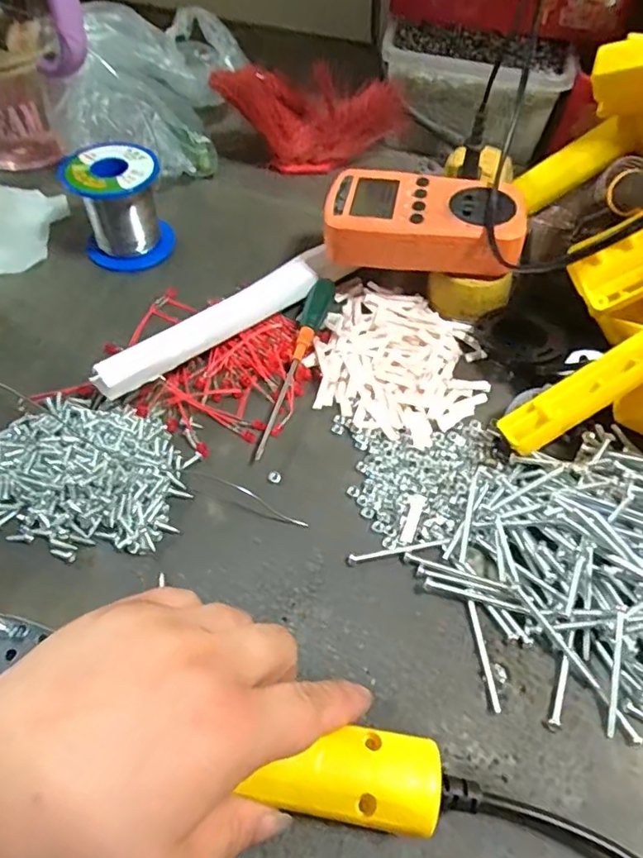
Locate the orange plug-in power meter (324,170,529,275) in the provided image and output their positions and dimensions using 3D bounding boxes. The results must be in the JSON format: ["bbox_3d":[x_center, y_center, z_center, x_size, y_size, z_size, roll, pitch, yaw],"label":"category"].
[{"bbox_3d":[0.066,-0.138,0.376,0.129,0.035,0.066,11,56,5],"label":"orange plug-in power meter"}]

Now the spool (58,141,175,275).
[{"bbox_3d":[-0.146,-0.163,0.410,0.063,0.059,0.069,1,56,-2],"label":"spool"}]

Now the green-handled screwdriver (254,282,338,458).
[{"bbox_3d":[-0.017,-0.043,0.364,0.015,0.016,0.143,14,57,7],"label":"green-handled screwdriver"}]

